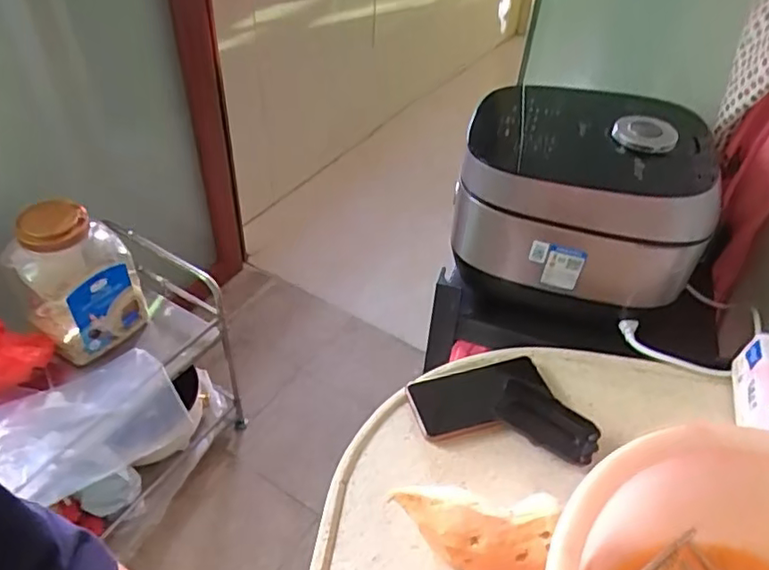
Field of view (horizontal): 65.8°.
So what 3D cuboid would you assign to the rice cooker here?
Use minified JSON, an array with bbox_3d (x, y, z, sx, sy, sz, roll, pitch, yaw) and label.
[{"bbox_3d":[0.272,-0.122,0.800,0.321,0.217,0.267,11,44,7],"label":"rice cooker"}]

